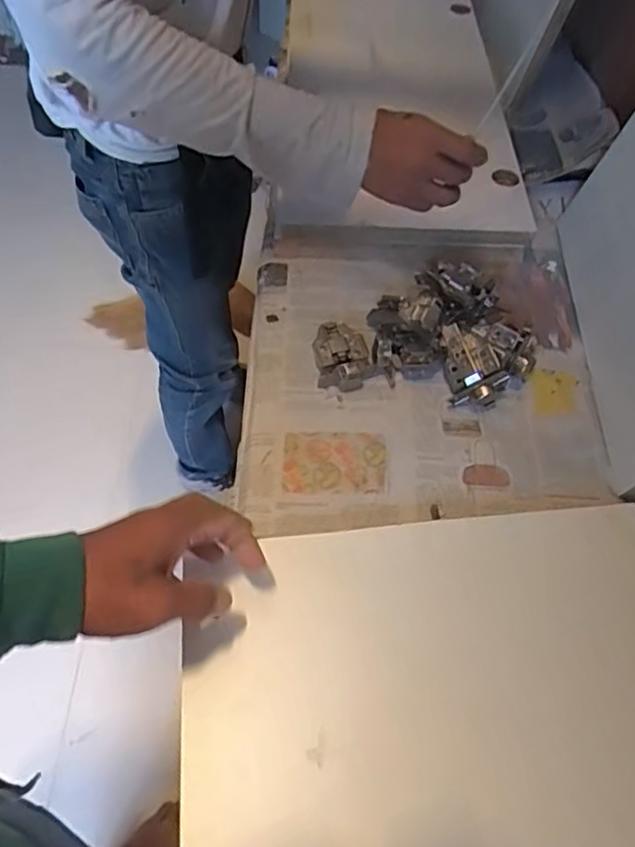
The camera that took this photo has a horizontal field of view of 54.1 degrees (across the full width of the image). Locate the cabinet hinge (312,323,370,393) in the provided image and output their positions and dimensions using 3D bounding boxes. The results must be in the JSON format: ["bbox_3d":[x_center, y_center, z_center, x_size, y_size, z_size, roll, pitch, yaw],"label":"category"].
[{"bbox_3d":[0.024,-0.070,0.631,0.053,0.033,0.069,0,56,-4],"label":"cabinet hinge"}]

